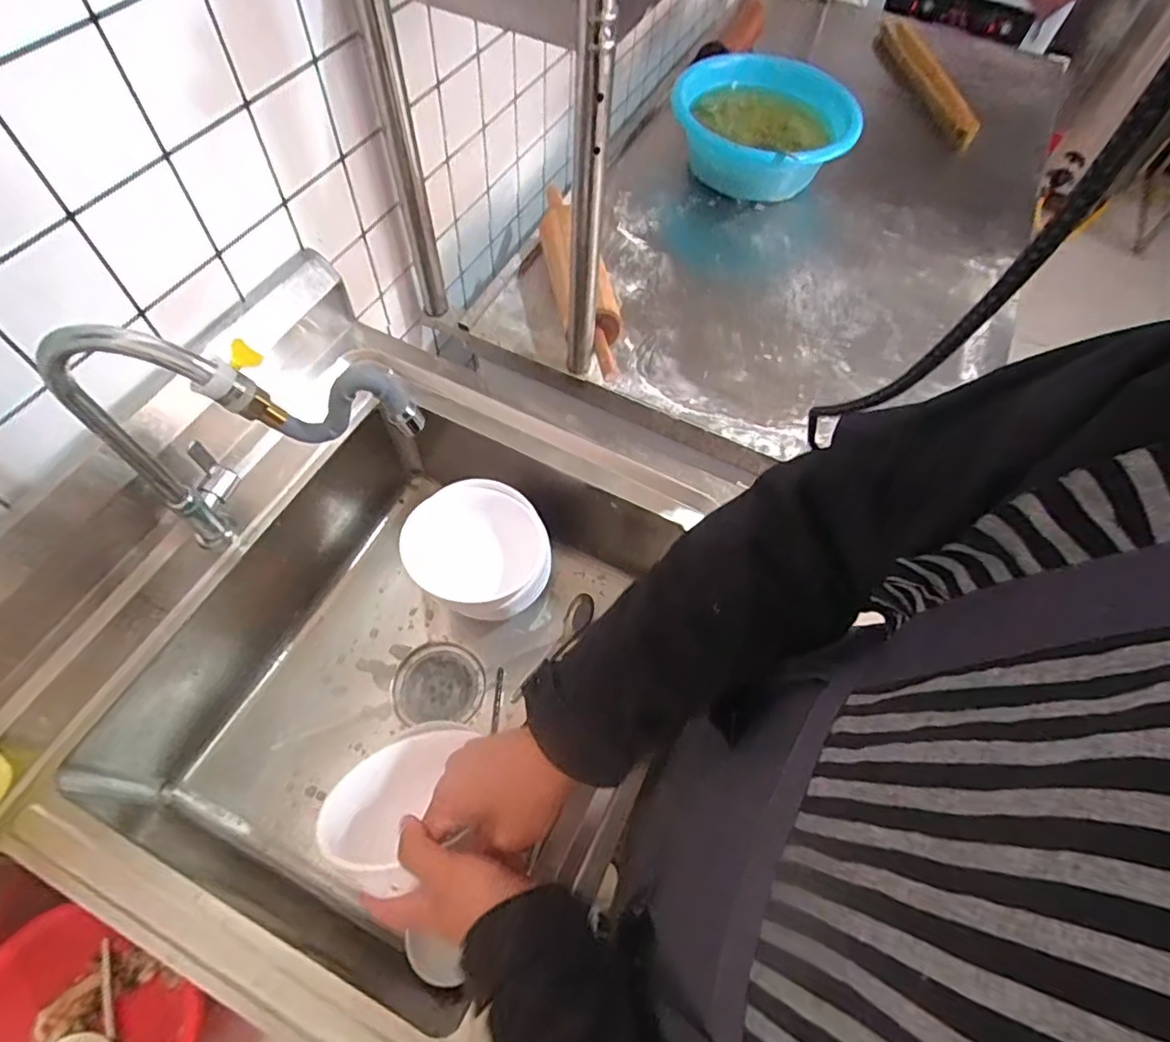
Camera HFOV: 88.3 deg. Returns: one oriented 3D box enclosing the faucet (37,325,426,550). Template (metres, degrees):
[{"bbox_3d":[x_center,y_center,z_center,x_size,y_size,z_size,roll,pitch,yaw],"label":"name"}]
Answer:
[{"bbox_3d":[-0.277,-0.056,0.518,0.279,0.288,0.067,11,62,2],"label":"faucet"}]

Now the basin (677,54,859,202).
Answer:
[{"bbox_3d":[0.323,-0.718,1.133,0.343,0.128,0.320,19,62,6],"label":"basin"}]

